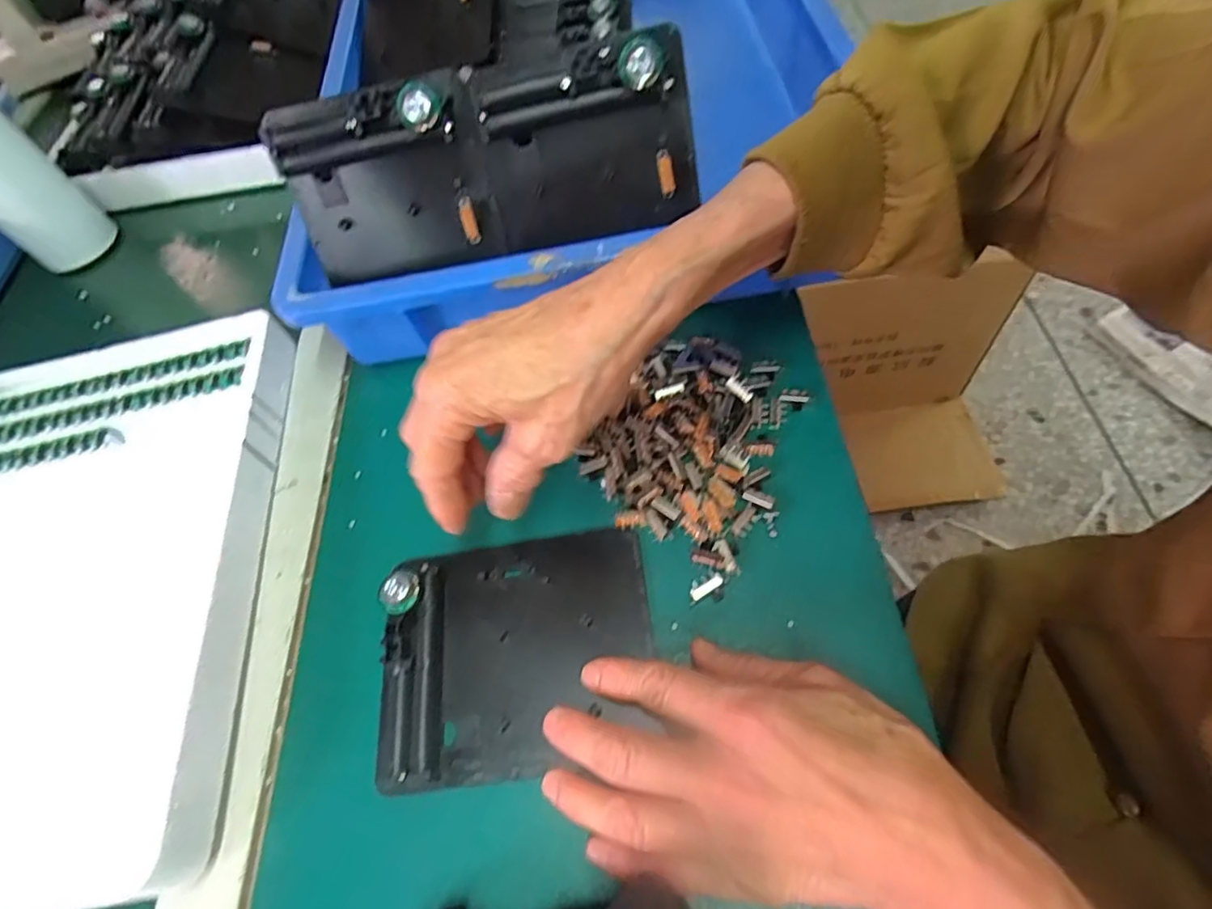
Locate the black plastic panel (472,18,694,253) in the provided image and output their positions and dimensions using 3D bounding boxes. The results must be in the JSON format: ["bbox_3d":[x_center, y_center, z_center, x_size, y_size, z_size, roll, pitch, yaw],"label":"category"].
[{"bbox_3d":[-0.010,-0.162,0.318,0.111,0.088,0.013,-9,42,8],"label":"black plastic panel"}]

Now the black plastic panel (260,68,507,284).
[{"bbox_3d":[-0.120,-0.148,0.330,0.108,0.089,0.020,-10,40,7],"label":"black plastic panel"}]

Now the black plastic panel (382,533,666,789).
[{"bbox_3d":[-0.042,0.092,0.284,0.127,0.014,0.105,-9,61,-1],"label":"black plastic panel"}]

